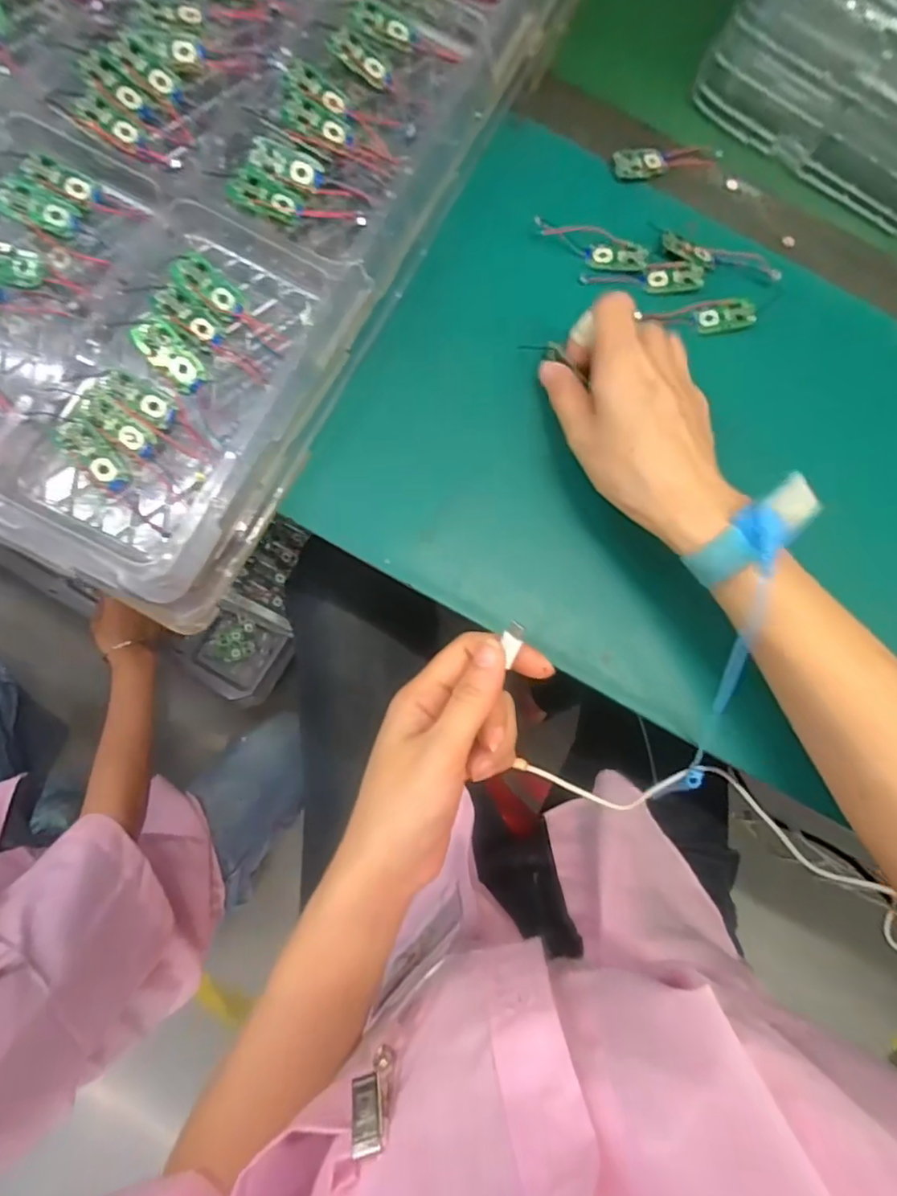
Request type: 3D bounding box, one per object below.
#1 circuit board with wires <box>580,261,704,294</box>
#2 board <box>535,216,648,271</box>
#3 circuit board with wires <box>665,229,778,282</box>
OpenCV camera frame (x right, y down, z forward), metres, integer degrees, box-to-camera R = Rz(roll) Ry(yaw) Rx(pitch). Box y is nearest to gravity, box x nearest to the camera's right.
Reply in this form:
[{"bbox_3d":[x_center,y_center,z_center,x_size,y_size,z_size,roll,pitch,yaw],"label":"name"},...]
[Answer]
[{"bbox_3d":[0.121,-0.201,0.372,0.074,0.005,0.018,-1,80,-3],"label":"circuit board with wires"},{"bbox_3d":[0.089,-0.221,0.367,0.071,0.014,0.023,21,80,1],"label":"board"},{"bbox_3d":[0.170,-0.213,0.372,0.074,0.007,0.018,15,80,0],"label":"circuit board with wires"}]

